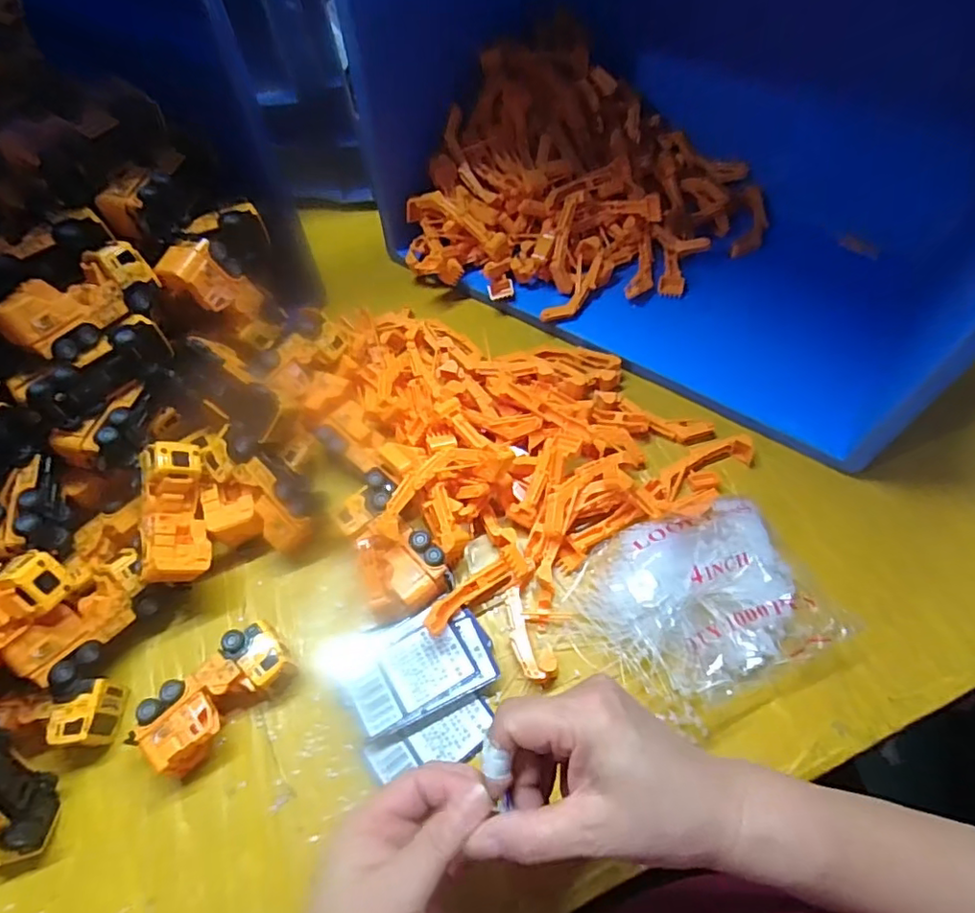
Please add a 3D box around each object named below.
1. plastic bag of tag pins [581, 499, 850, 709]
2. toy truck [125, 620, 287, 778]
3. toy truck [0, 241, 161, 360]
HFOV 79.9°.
[{"bbox_3d":[0.153,0.096,0.403,0.139,0.033,0.128,-26,62,-14],"label":"plastic bag of tag pins"},{"bbox_3d":[-0.178,0.155,0.383,0.045,0.034,0.097,40,67,22],"label":"toy truck"},{"bbox_3d":[-0.276,-0.107,0.392,0.043,0.043,0.098,27,63,16],"label":"toy truck"}]

